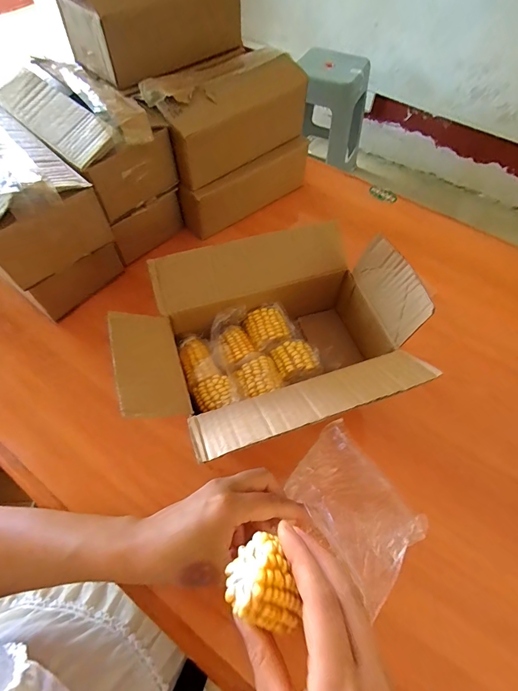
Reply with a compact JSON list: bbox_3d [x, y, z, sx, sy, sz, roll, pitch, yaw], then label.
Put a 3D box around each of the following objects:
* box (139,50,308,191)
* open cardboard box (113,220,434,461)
[{"bbox_3d":[-0.035,-0.297,0.447,0.200,0.086,0.103,-37,68,-21],"label":"box"},{"bbox_3d":[0.008,-0.004,0.346,0.277,0.107,0.204,-15,62,-10],"label":"open cardboard box"}]

